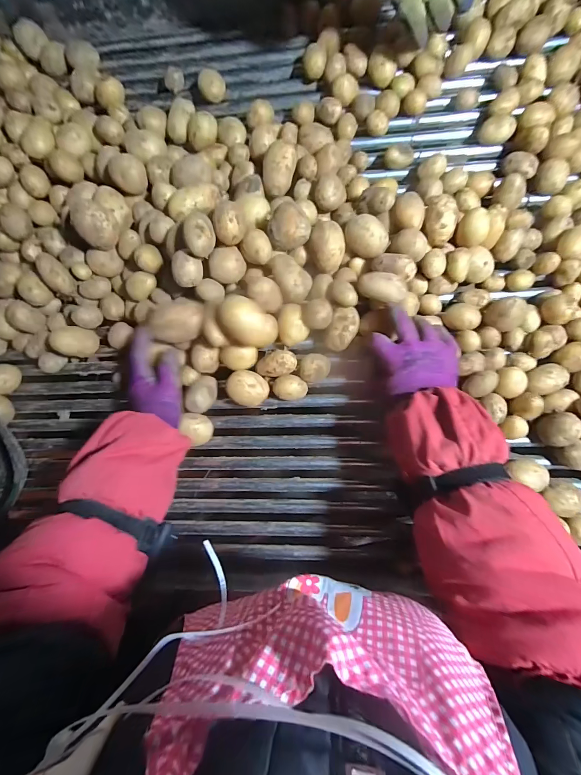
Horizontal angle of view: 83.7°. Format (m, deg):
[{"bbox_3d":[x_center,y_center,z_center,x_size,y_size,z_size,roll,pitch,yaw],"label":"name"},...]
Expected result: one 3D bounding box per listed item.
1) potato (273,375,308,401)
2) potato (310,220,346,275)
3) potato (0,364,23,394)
[{"bbox_3d":[0.000,0.002,0.477,0.048,0.033,0.035,4,84,8],"label":"potato"},{"bbox_3d":[0.049,-0.196,0.462,0.047,0.045,0.063,1,95,-15],"label":"potato"},{"bbox_3d":[-0.457,-0.013,0.501,0.048,0.038,0.045,1,83,7],"label":"potato"}]

